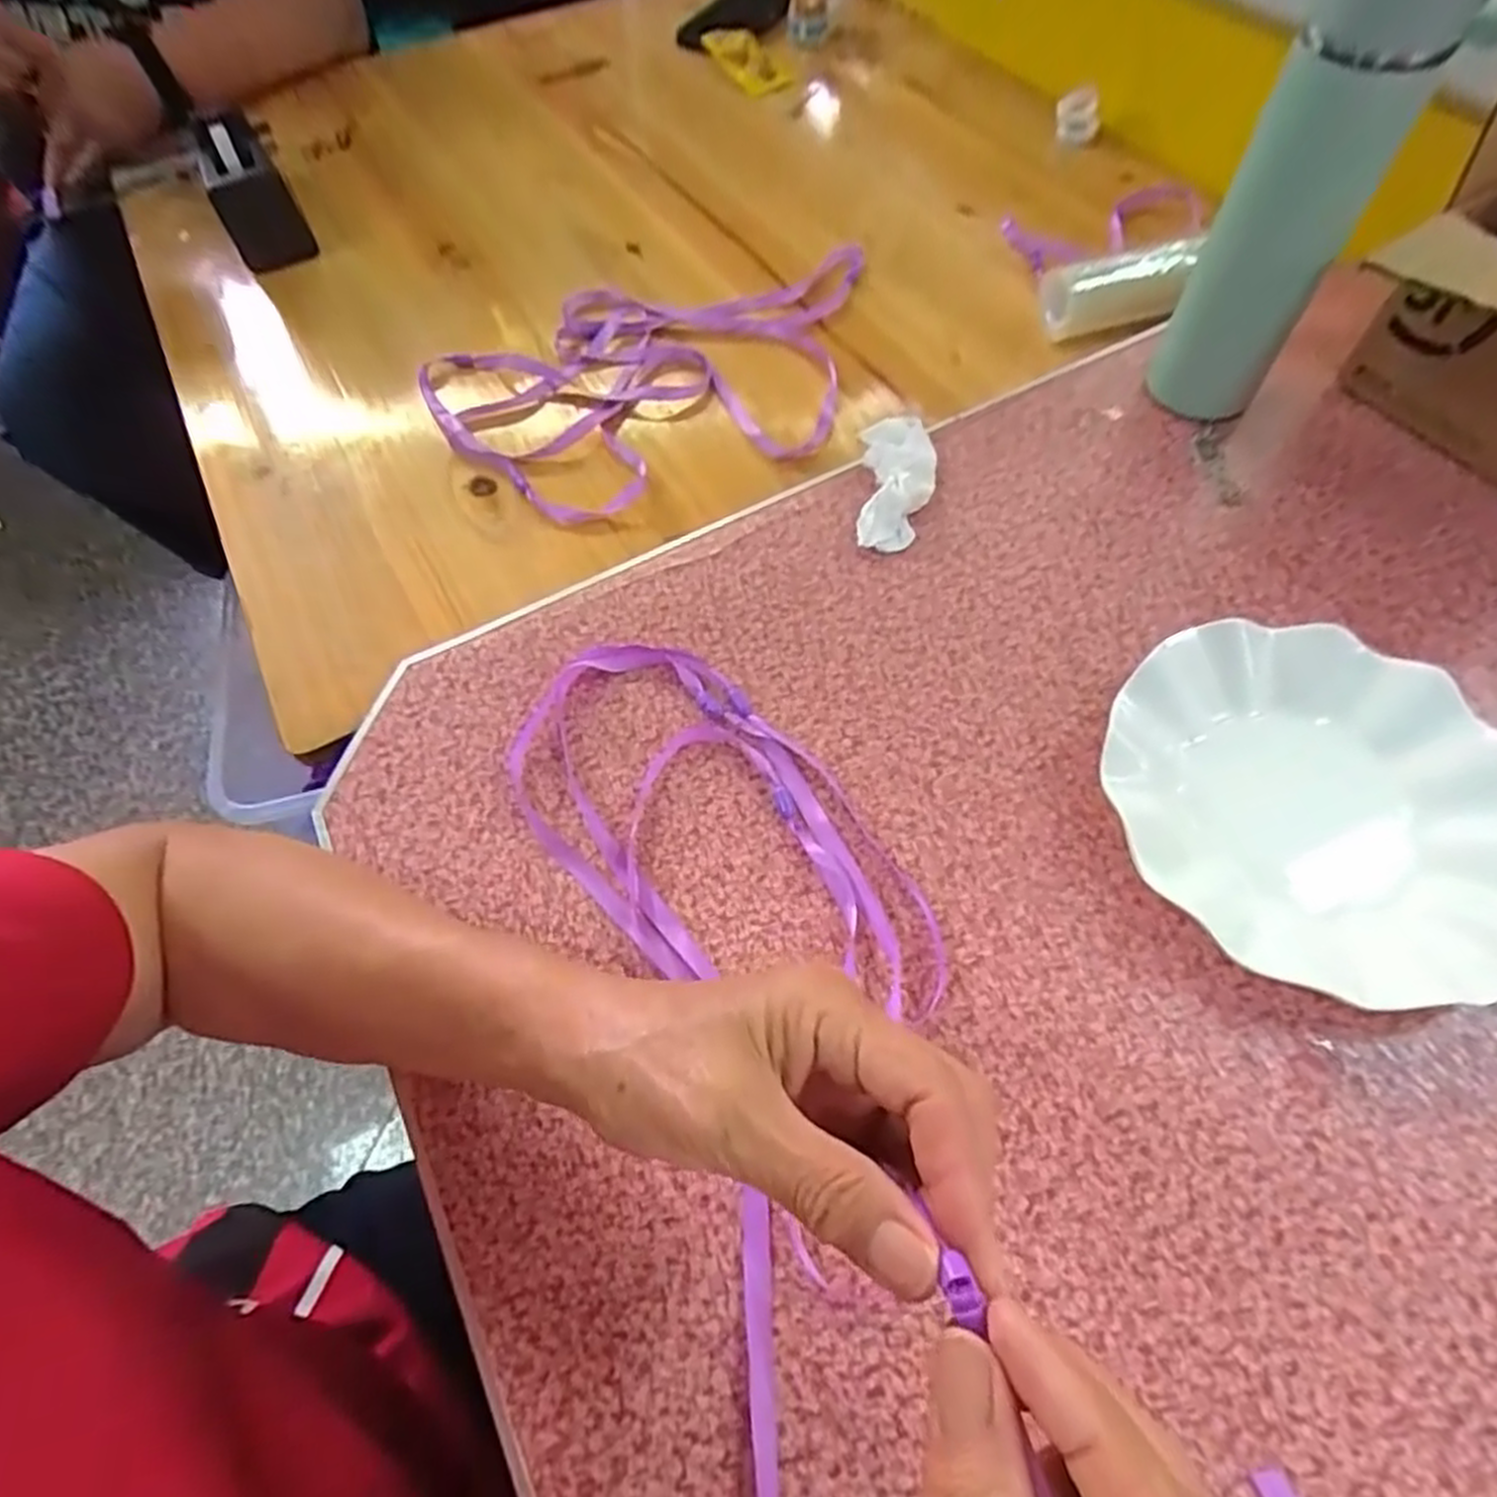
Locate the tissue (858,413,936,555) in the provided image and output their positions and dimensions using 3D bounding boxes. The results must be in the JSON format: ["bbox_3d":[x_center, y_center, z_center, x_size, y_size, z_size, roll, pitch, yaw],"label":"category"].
[{"bbox_3d":[0.091,-0.162,0.472,0.046,0.028,0.086,2,61,4],"label":"tissue"}]

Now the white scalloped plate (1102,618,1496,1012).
[{"bbox_3d":[0.263,0.022,0.363,0.179,0.025,0.172,-1,61,2],"label":"white scalloped plate"}]

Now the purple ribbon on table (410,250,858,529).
[{"bbox_3d":[-0.071,-0.270,0.584,0.342,0.024,0.231,-8,64,0],"label":"purple ribbon on table"}]

